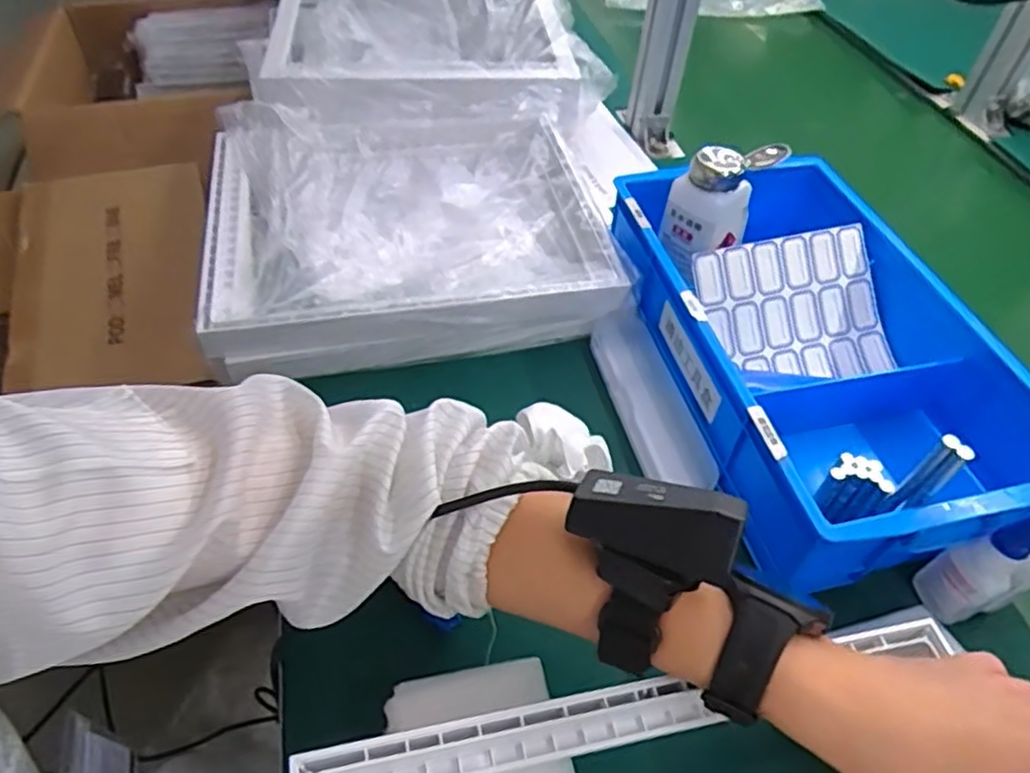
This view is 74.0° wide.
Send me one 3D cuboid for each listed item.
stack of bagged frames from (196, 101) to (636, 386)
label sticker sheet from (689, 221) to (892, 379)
[{"bbox_3d":[-0.101,-0.152,0.613,0.333,0.061,0.306,-10,50,-12],"label":"stack of bagged frames"},{"bbox_3d":[0.216,-0.060,0.537,0.146,0.012,0.115,-7,91,-9],"label":"label sticker sheet"}]

